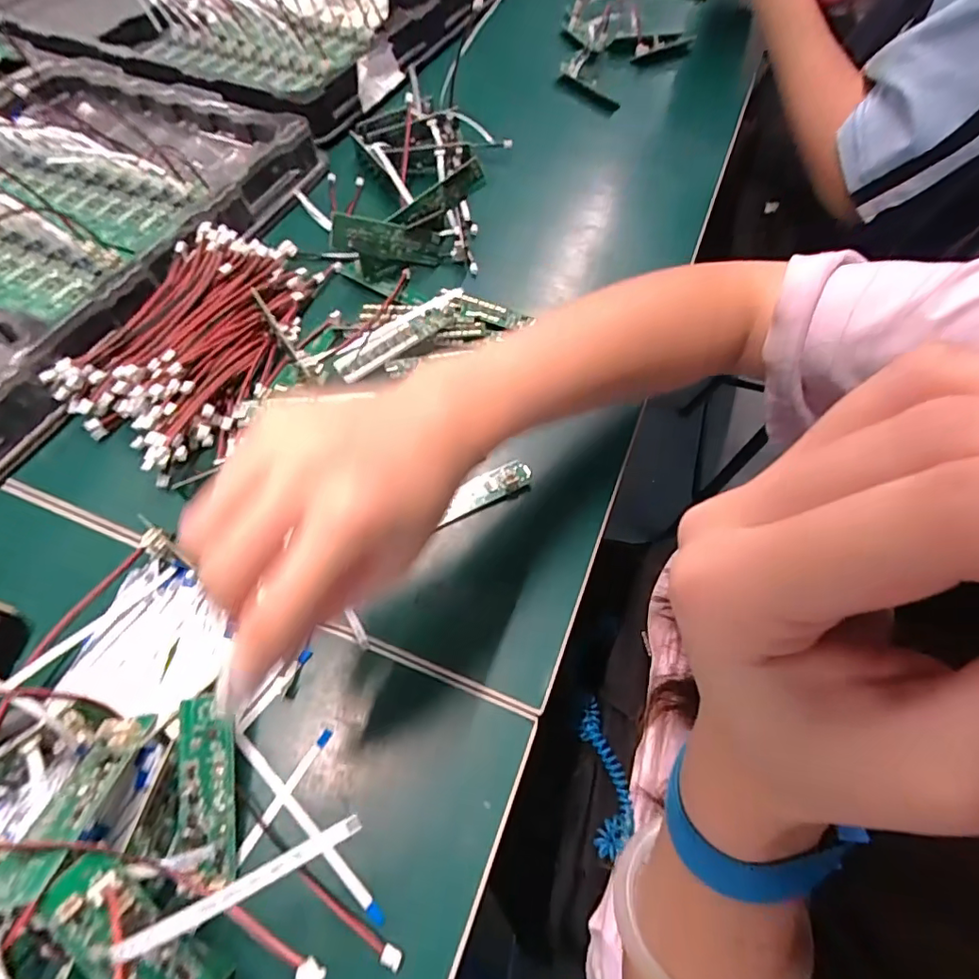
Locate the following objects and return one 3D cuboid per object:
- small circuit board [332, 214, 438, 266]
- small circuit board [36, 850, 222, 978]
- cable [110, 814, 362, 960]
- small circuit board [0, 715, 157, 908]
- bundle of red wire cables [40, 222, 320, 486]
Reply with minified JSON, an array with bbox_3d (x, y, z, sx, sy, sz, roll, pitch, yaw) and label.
[{"bbox_3d":[-0.073,-0.181,0.391,0.083,0.024,0.006,-6,36,-35],"label":"small circuit board"},{"bbox_3d":[-0.117,0.163,0.184,0.084,0.011,0.024,50,44,-1],"label":"small circuit board"},{"bbox_3d":[-0.070,0.112,0.151,0.069,0.009,0.006,-23,63,-13],"label":"cable"},{"bbox_3d":[-0.163,0.119,0.212,0.023,0.009,0.082,-1,22,-4],"label":"small circuit board"},{"bbox_3d":[-0.192,-0.102,0.349,0.112,0.025,0.180,20,62,8],"label":"bundle of red wire cables"}]

